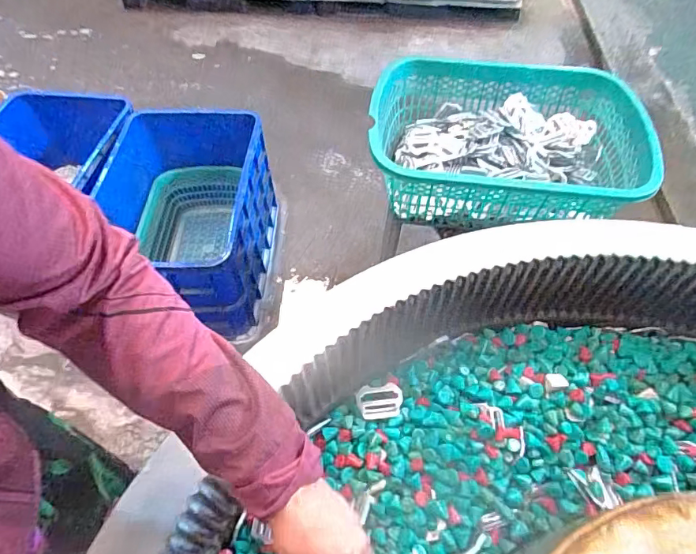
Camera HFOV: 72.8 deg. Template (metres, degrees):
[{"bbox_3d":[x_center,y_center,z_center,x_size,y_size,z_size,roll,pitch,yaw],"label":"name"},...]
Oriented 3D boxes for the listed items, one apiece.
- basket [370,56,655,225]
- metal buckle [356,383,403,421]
[{"bbox_3d":[0.271,-0.228,0.834,0.432,0.130,0.316,7,55,5],"label":"basket"},{"bbox_3d":[0.040,0.156,0.597,0.057,0.005,0.047,-2,55,-1],"label":"metal buckle"}]

